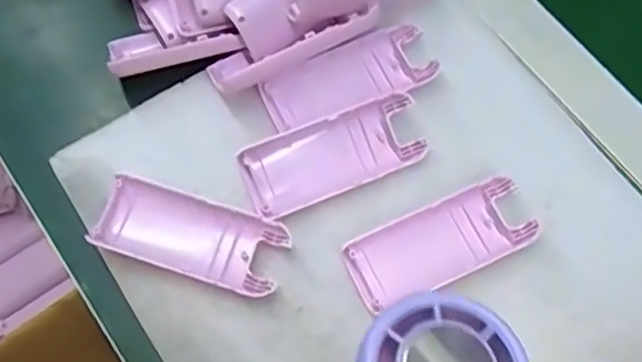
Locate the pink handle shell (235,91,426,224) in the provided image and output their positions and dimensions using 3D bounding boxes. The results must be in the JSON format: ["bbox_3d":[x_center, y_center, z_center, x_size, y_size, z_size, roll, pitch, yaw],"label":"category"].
[{"bbox_3d":[0.008,-0.015,0.383,0.102,0.020,0.040,-22,71,-9],"label":"pink handle shell"}]

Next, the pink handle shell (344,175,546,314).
[{"bbox_3d":[0.066,0.035,0.372,0.103,0.011,0.042,-23,71,-9],"label":"pink handle shell"}]

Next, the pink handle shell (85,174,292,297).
[{"bbox_3d":[-0.070,0.031,0.371,0.100,0.019,0.042,17,70,6],"label":"pink handle shell"}]

